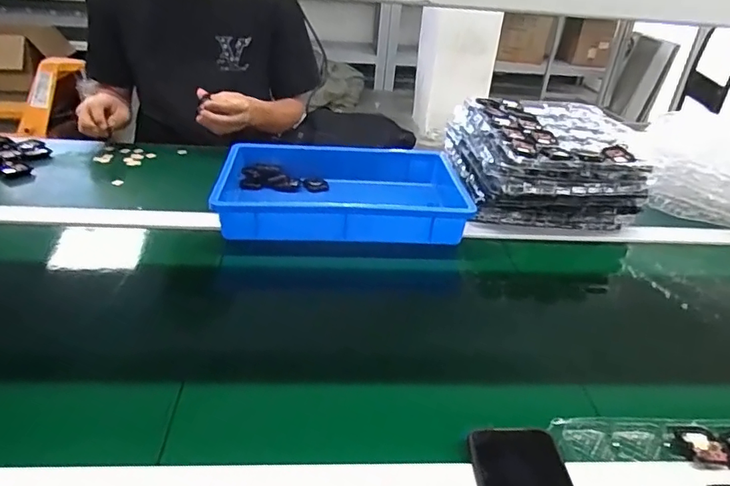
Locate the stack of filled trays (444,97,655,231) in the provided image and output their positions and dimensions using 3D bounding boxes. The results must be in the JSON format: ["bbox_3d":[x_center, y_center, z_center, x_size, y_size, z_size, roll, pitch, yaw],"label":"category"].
[{"bbox_3d":[0.307,-0.143,0.921,0.286,0.130,0.270,1,31,-6],"label":"stack of filled trays"}]

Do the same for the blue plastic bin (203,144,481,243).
[{"bbox_3d":[-0.034,-0.080,0.851,0.369,0.072,0.247,1,31,-7],"label":"blue plastic bin"}]

